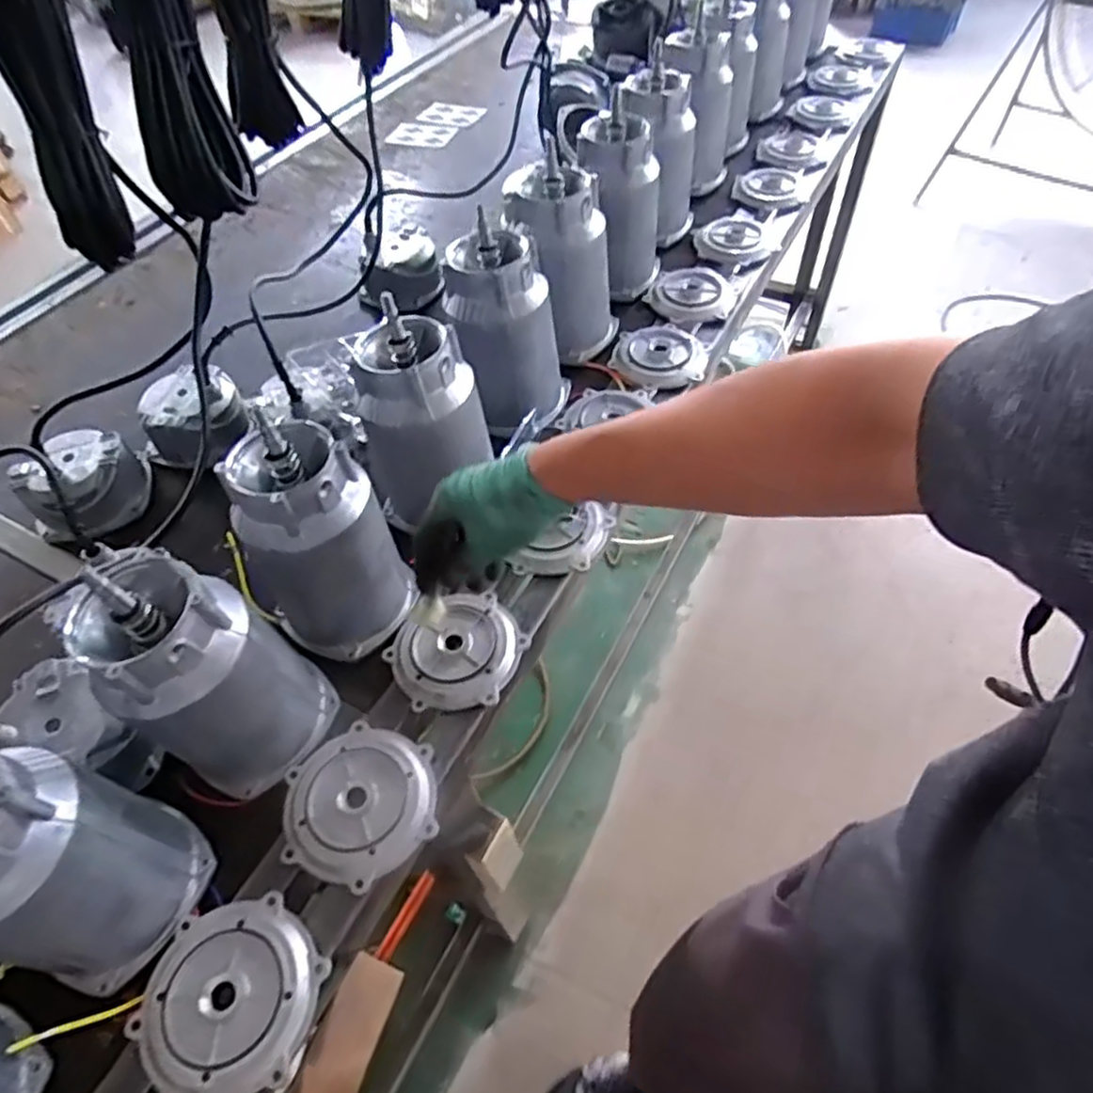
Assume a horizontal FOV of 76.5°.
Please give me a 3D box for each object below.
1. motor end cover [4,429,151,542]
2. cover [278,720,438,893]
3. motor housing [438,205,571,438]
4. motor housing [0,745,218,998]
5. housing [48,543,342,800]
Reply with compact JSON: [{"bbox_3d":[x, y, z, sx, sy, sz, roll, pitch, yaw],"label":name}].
[{"bbox_3d":[-0.556,-0.080,0.832,0.129,0.079,0.129,-4,53,1],"label":"motor end cover"},{"bbox_3d":[-0.161,0.216,0.591,0.132,0.018,0.124,12,55,13],"label":"cover"},{"bbox_3d":[-0.050,-0.247,0.821,0.124,0.205,0.122,18,57,17],"label":"motor housing"},{"bbox_3d":[-0.345,0.214,0.473,0.109,0.224,0.119,-2,53,3],"label":"motor housing"},{"bbox_3d":[-0.268,0.104,0.565,0.113,0.215,0.128,20,57,19],"label":"housing"}]

